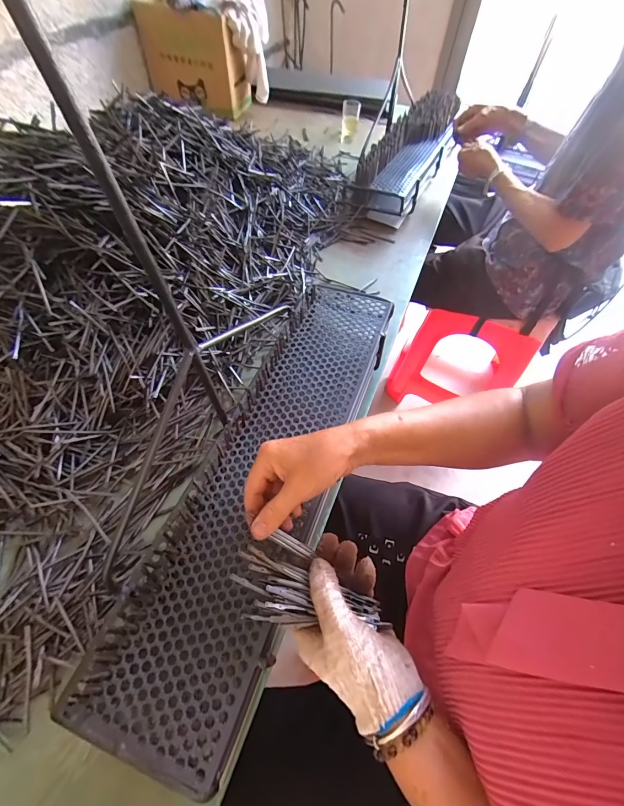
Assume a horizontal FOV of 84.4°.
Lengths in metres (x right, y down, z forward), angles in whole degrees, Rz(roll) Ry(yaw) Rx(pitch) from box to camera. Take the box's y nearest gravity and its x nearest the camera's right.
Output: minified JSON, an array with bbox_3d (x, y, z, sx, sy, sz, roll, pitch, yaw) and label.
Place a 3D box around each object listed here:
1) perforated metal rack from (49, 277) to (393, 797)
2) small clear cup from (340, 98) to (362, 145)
[{"bbox_3d":[-0.035,0.064,0.449,0.154,0.083,0.598,18,59,10],"label":"perforated metal rack"},{"bbox_3d":[0.124,-0.909,1.111,0.055,0.104,0.046,7,57,3],"label":"small clear cup"}]

